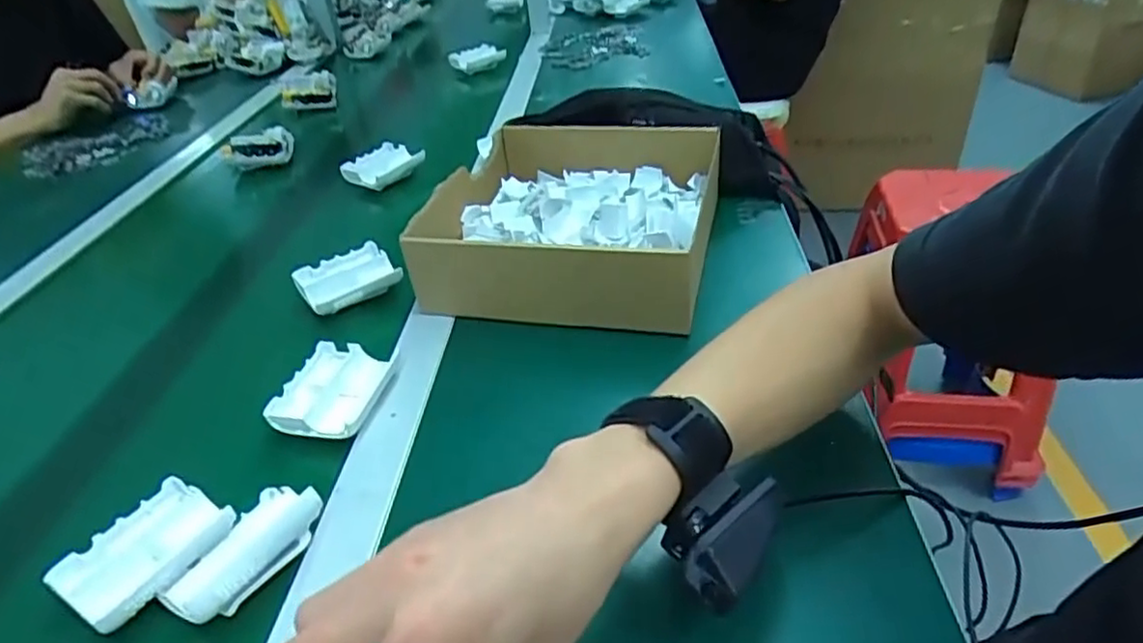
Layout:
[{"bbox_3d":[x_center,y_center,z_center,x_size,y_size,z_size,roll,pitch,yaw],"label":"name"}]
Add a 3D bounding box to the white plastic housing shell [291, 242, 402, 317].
[{"bbox_3d":[-0.200,-0.039,0.604,0.081,0.022,0.069,-23,39,-22],"label":"white plastic housing shell"}]

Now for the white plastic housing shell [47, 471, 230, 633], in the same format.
[{"bbox_3d":[-0.241,0.128,0.383,0.068,0.012,0.080,15,41,26],"label":"white plastic housing shell"}]

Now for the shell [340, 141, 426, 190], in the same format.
[{"bbox_3d":[-0.230,-0.191,0.823,0.070,0.029,0.088,26,47,36],"label":"shell"}]

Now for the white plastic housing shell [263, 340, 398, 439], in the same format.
[{"bbox_3d":[-0.169,0.050,0.486,0.065,0.023,0.080,3,37,12],"label":"white plastic housing shell"}]

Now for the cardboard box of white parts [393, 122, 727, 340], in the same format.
[{"bbox_3d":[0.009,-0.100,0.627,0.229,0.079,0.274,4,38,14],"label":"cardboard box of white parts"}]

